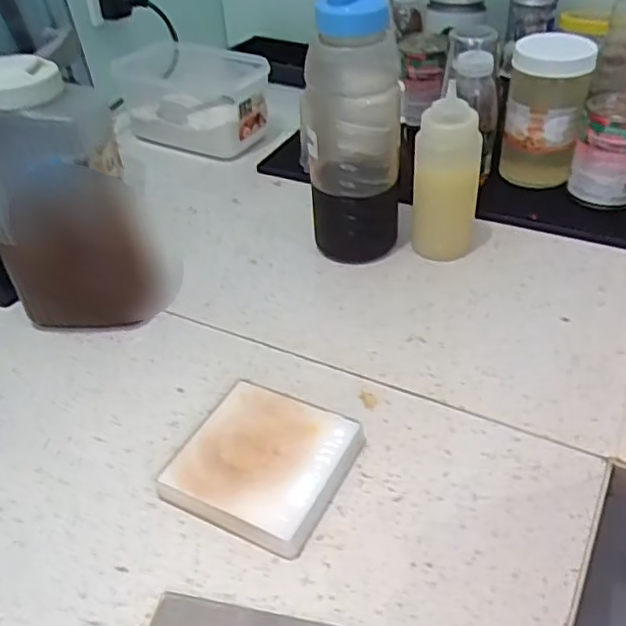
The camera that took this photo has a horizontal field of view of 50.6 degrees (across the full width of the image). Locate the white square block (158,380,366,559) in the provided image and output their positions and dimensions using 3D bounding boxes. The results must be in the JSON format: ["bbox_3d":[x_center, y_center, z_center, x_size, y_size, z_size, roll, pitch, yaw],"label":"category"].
[{"bbox_3d":[-0.038,0.117,0.528,0.124,0.024,0.123,16,44,21],"label":"white square block"}]

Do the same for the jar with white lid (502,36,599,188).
[{"bbox_3d":[0.280,-0.245,0.808,0.090,0.164,0.086,9,42,13],"label":"jar with white lid"}]

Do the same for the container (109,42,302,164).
[{"bbox_3d":[-0.176,-0.312,0.969,0.228,0.111,0.109,12,42,18],"label":"container"}]

